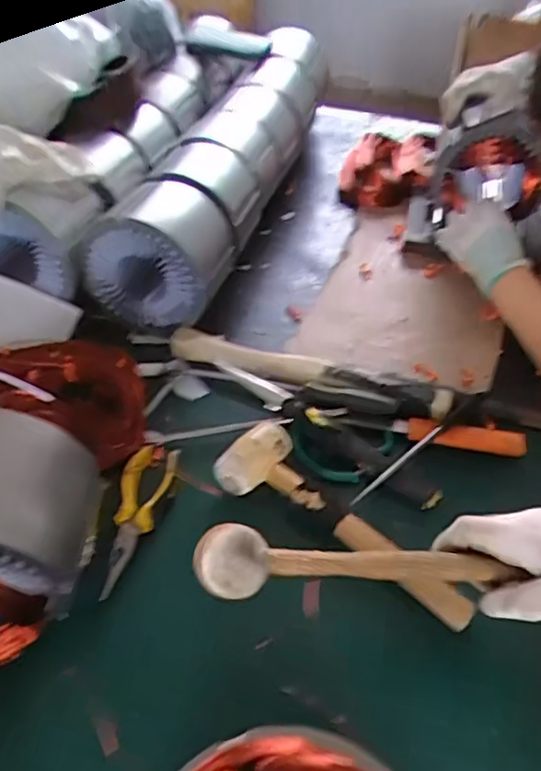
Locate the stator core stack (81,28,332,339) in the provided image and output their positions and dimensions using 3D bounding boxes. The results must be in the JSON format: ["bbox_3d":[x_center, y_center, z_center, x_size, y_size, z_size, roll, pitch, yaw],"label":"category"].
[{"bbox_3d":[-0.076,-0.322,0.892,0.155,0.135,0.581,14,48,10],"label":"stator core stack"}]

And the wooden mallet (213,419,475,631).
[{"bbox_3d":[0.066,0.113,0.544,0.242,0.045,0.081,29,52,22],"label":"wooden mallet"}]

